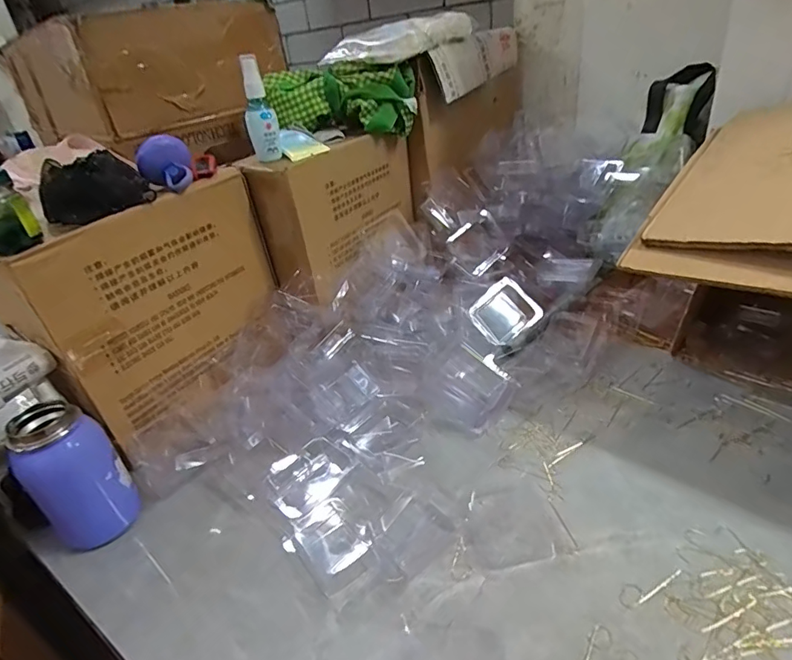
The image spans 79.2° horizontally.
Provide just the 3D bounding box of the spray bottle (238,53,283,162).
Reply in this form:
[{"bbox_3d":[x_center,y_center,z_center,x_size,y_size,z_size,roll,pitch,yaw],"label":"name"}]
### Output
[{"bbox_3d":[-0.172,-0.275,0.598,0.038,0.116,0.037,-15,32,-11],"label":"spray bottle"}]

